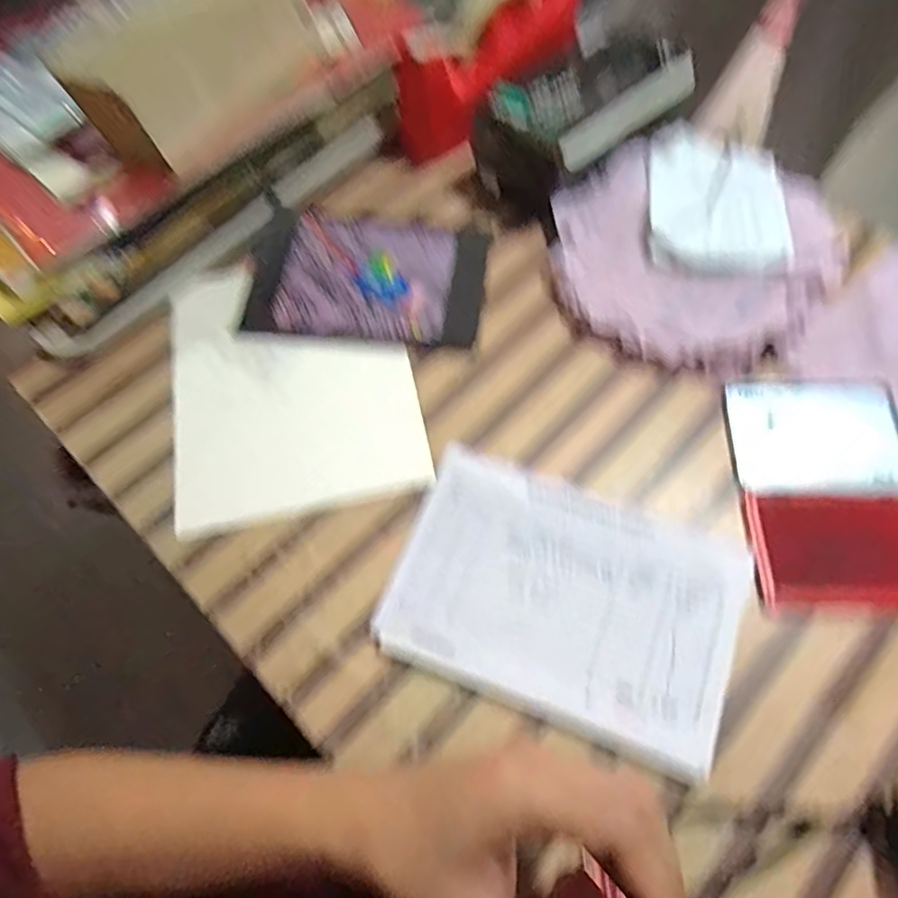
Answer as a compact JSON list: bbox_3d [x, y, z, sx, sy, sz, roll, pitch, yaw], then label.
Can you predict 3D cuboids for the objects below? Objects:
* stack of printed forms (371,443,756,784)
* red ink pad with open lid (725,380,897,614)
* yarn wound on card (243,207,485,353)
[{"bbox_3d":[0.075,0.095,0.392,0.216,0.016,0.147,18,66,12],"label":"stack of printed forms"},{"bbox_3d":[0.267,0.028,0.421,0.121,0.008,0.168,-1,63,3],"label":"red ink pad with open lid"},{"bbox_3d":[-0.071,-0.152,0.531,0.200,0.014,0.143,7,62,3],"label":"yarn wound on card"}]

